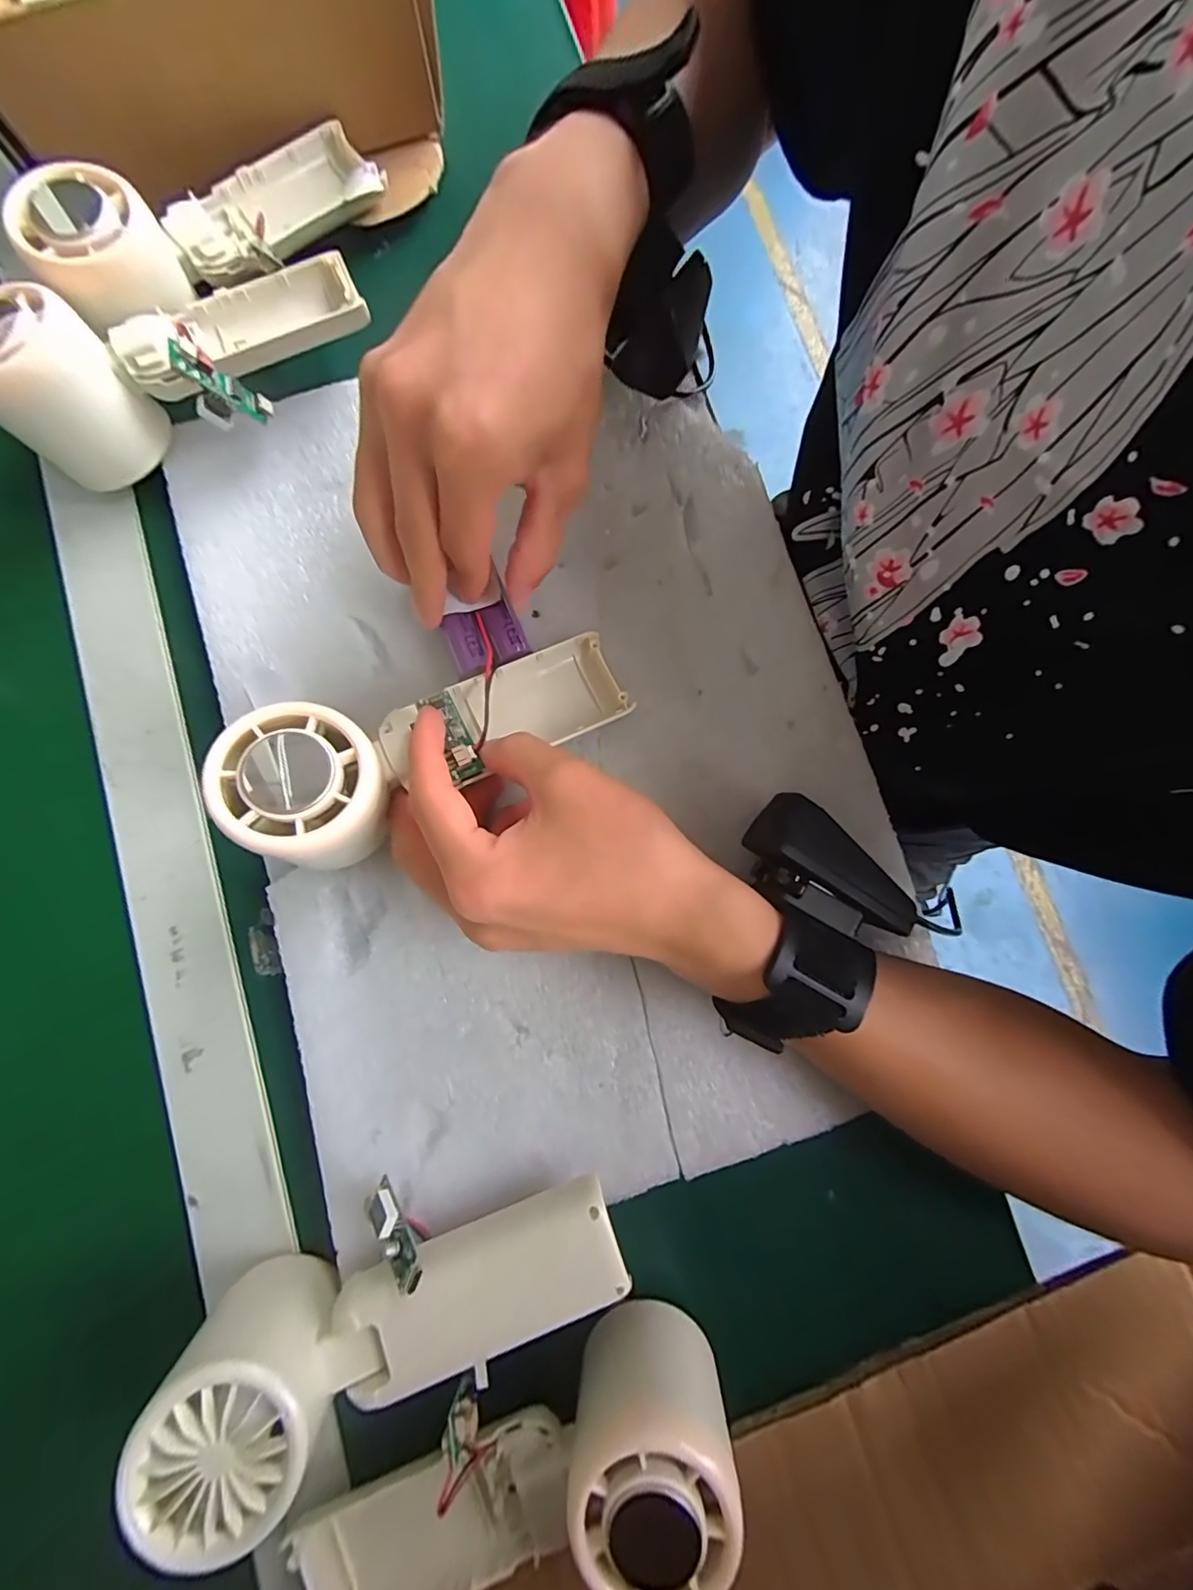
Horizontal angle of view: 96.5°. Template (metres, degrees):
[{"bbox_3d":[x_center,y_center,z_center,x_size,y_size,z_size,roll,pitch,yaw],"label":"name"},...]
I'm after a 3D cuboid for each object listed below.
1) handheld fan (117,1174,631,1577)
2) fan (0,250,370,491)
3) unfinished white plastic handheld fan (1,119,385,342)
[{"bbox_3d":[-0.071,0.185,0.193,0.161,0.044,0.069,-24,83,-5],"label":"handheld fan"},{"bbox_3d":[-0.183,-0.196,0.240,0.163,0.050,0.068,-24,84,-5],"label":"fan"},{"bbox_3d":[-0.182,-0.276,0.254,0.062,0.033,0.162,39,68,7],"label":"unfinished white plastic handheld fan"}]

